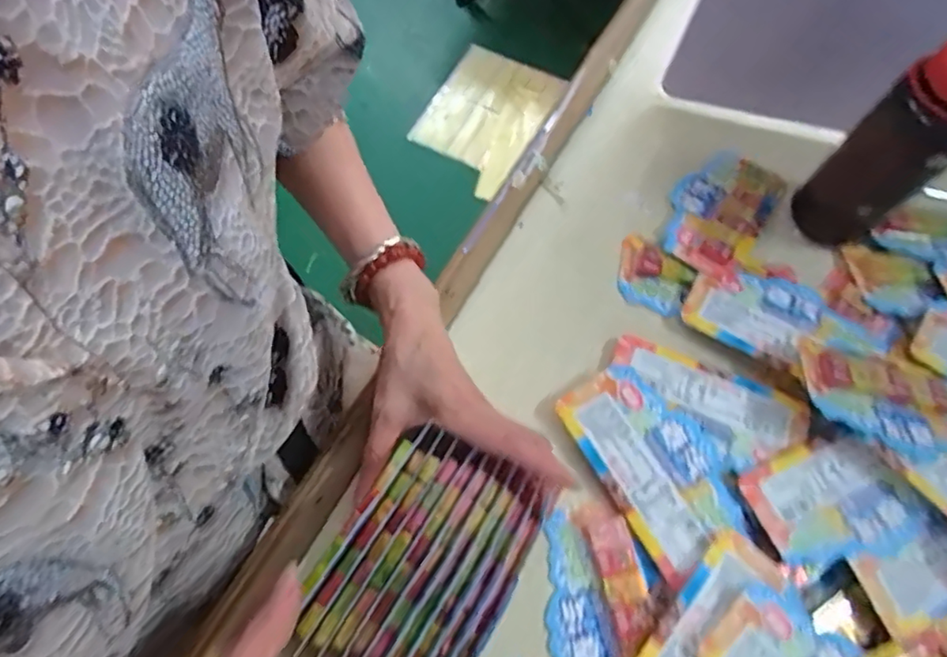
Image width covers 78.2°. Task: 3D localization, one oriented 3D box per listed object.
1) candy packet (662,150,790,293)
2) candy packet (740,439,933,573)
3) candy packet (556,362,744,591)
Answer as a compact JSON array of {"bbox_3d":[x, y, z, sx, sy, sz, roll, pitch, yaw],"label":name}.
[{"bbox_3d":[0.206,-0.098,0.494,0.078,0.016,0.132,31,66,14],"label":"candy packet"},{"bbox_3d":[0.240,0.114,0.387,0.101,0.011,0.074,-16,64,-10],"label":"candy packet"},{"bbox_3d":[0.124,0.088,0.395,0.079,0.008,0.134,-28,66,-15],"label":"candy packet"}]

